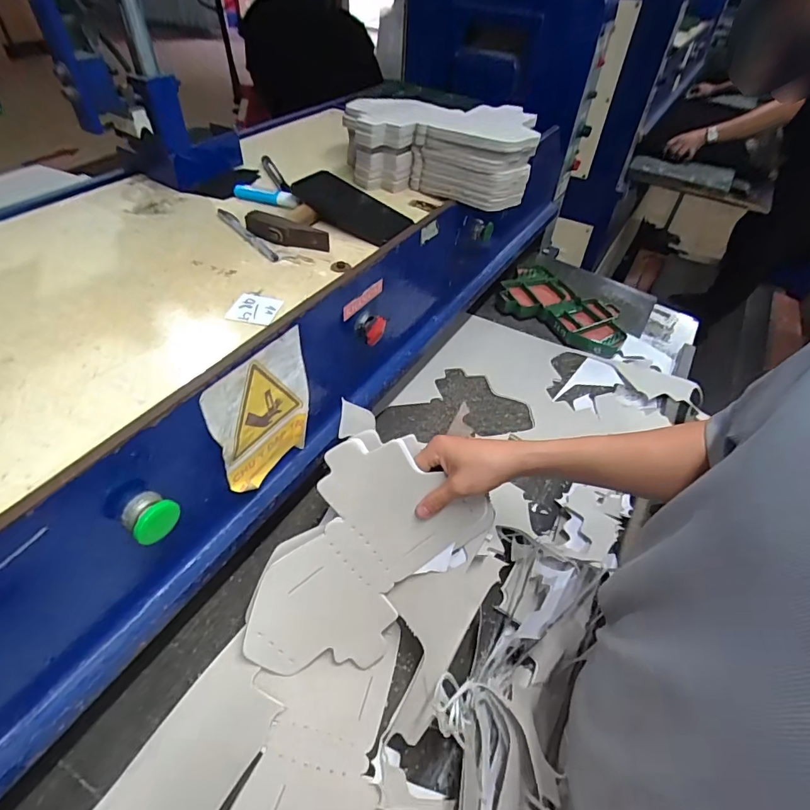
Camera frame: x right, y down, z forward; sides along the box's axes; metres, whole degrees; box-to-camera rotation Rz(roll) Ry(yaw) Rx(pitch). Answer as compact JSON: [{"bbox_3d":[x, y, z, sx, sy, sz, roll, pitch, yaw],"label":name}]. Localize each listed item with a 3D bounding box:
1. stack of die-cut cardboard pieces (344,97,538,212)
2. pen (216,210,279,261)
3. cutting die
[{"bbox_3d":[0.047,-0.379,0.696,0.275,0.101,0.196,4,47,0],"label":"stack of die-cut cardboard pieces"},{"bbox_3d":[-0.200,-0.216,0.580,0.015,0.006,0.145,-30,56,-28],"label":"pen"},{"bbox_3d":[0.353,-0.213,1.029,0.273,0.054,0.213,23,50,16],"label":"cutting die"}]

